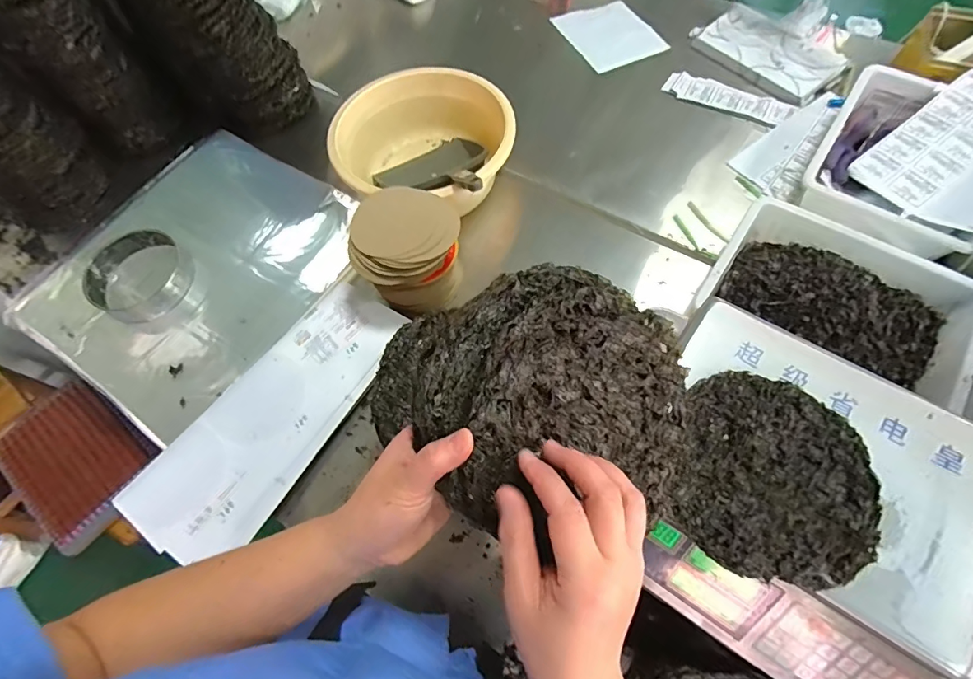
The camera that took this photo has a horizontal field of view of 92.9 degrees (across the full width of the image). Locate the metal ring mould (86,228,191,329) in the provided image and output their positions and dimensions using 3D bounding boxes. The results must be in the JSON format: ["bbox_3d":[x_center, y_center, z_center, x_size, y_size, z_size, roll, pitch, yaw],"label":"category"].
[{"bbox_3d":[-0.656,-0.119,0.879,0.193,0.071,0.175,28,69,16],"label":"metal ring mould"}]

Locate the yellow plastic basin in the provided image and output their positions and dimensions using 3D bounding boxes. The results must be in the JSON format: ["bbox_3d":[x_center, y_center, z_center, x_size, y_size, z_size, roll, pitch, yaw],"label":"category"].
[{"bbox_3d":[-0.108,-0.396,0.942,0.335,0.147,0.325,-1,64,3],"label":"yellow plastic basin"}]

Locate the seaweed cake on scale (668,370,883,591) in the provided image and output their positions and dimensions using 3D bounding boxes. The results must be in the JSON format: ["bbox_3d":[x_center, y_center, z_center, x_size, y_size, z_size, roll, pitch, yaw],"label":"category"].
[{"bbox_3d":[0.275,0.127,0.440,0.167,0.012,0.184,15,66,11],"label":"seaweed cake on scale"}]

